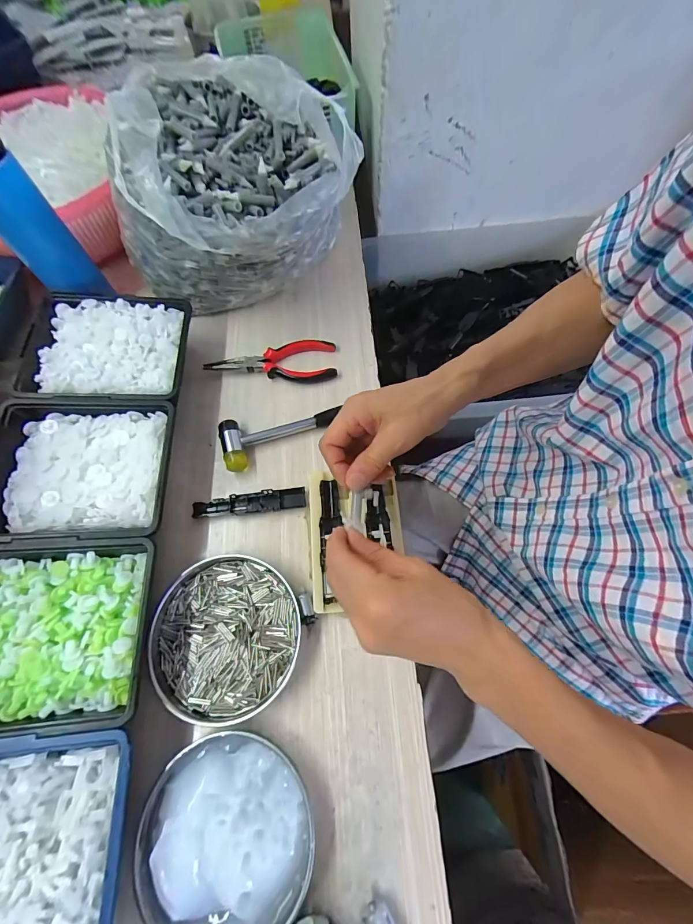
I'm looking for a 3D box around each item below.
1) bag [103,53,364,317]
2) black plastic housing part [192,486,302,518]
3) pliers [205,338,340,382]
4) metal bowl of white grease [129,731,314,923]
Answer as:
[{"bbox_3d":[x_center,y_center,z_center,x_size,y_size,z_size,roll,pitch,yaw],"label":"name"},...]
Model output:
[{"bbox_3d":[-0.133,-0.307,0.438,0.243,0.170,0.231,30,70,14],"label":"bag"},{"bbox_3d":[-0.103,0.045,0.396,0.117,0.010,0.022,-7,66,-1],"label":"black plastic housing part"},{"bbox_3d":[-0.094,-0.123,0.464,0.158,0.018,0.055,-4,66,0],"label":"pliers"},{"bbox_3d":[-0.093,0.286,0.280,0.128,0.033,0.133,-1,66,2],"label":"metal bowl of white grease"}]

